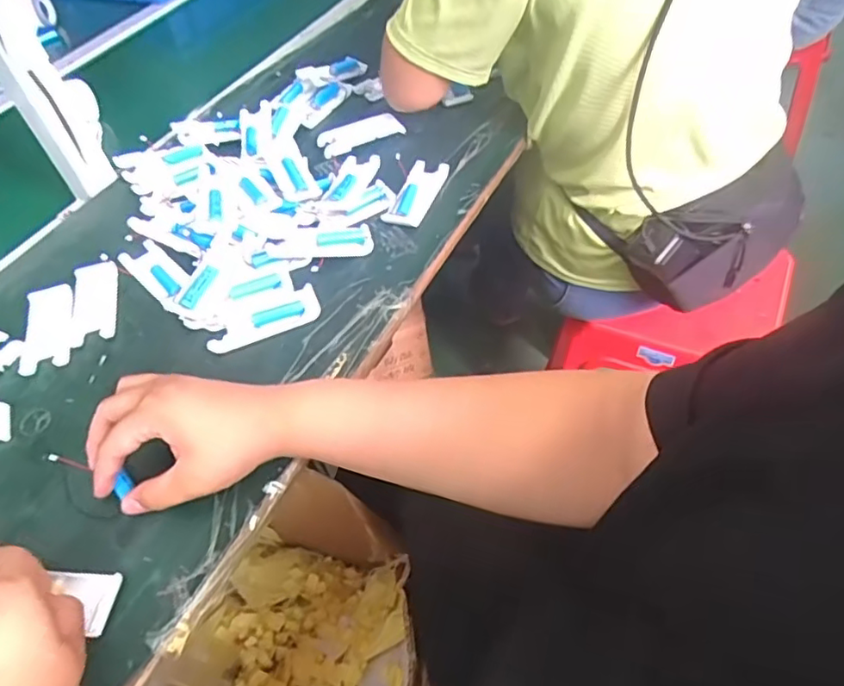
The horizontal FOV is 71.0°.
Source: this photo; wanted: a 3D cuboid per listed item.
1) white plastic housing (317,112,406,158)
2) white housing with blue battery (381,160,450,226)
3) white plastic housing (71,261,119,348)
[{"bbox_3d":[-0.075,-0.257,0.721,0.101,0.013,0.039,-18,51,-8],"label":"white plastic housing"},{"bbox_3d":[-0.006,-0.167,0.646,0.045,0.020,0.101,15,54,18],"label":"white housing with blue battery"},{"bbox_3d":[-0.321,-0.041,0.581,0.044,0.013,0.096,-16,51,-6],"label":"white plastic housing"}]

